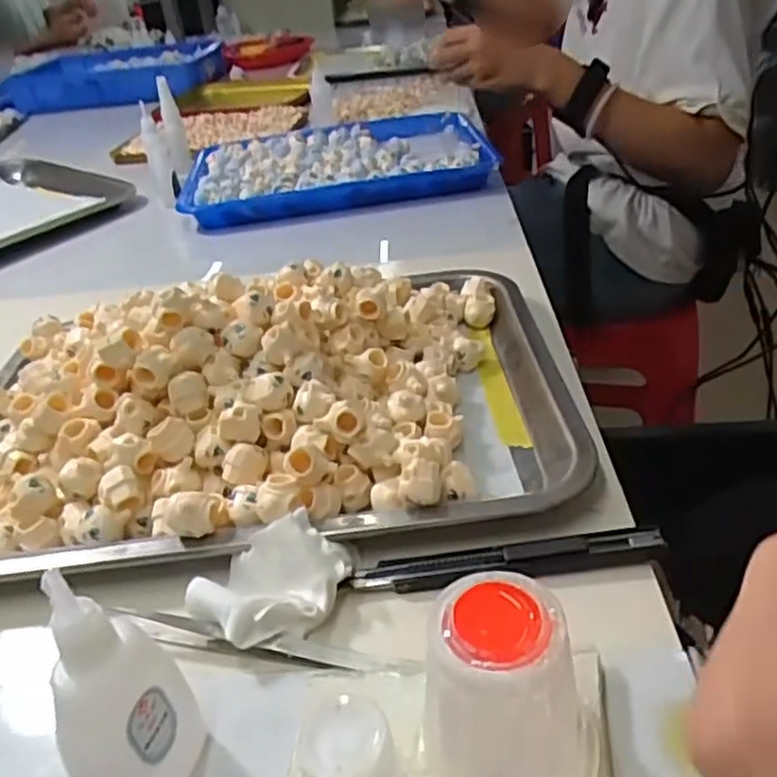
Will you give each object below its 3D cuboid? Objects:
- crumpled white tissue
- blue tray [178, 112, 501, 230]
[{"bbox_3d":[-0.050,0.080,0.306,0.051,0.029,0.056,18,41,34],"label":"crumpled white tissue"},{"bbox_3d":[-0.060,-0.254,0.813,0.331,0.040,0.248,-10,33,-5],"label":"blue tray"}]

